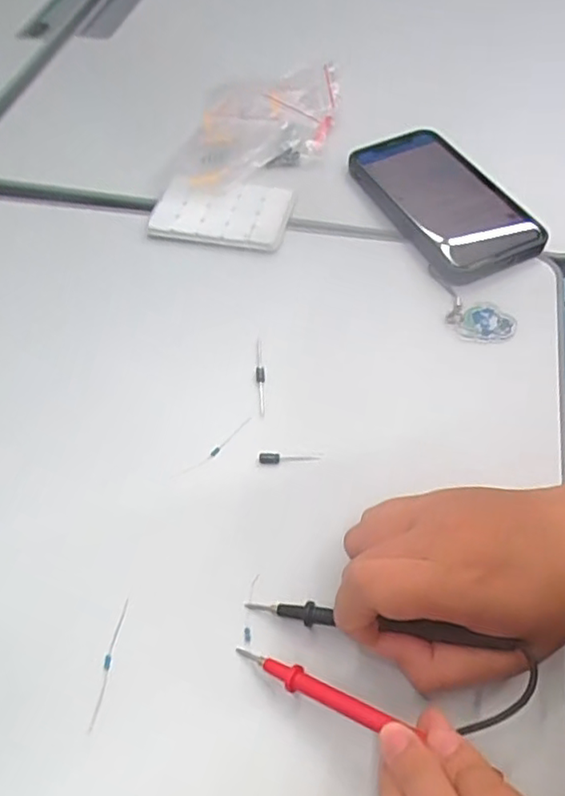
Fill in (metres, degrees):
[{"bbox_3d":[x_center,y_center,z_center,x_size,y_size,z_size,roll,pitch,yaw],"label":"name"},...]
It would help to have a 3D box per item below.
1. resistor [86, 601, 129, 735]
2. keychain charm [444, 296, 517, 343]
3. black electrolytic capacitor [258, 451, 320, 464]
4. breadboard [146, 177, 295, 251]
[{"bbox_3d":[-0.081,0.123,0.281,0.004,0.004,0.058,6,58,7],"label":"resistor"},{"bbox_3d":[0.123,-0.047,0.373,0.039,0.006,0.025,28,63,21],"label":"keychain charm"},{"bbox_3d":[0.003,0.033,0.331,0.034,0.004,0.007,2,57,4],"label":"black electrolytic capacitor"},{"bbox_3d":[-0.044,-0.137,0.440,0.097,0.010,0.063,9,58,10],"label":"breadboard"}]

